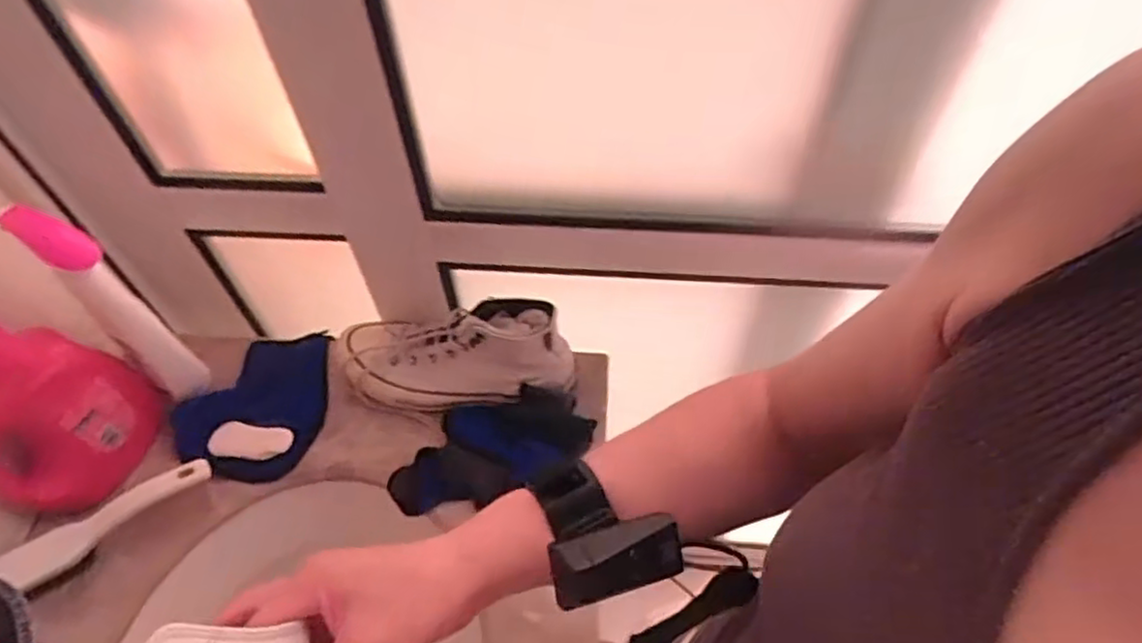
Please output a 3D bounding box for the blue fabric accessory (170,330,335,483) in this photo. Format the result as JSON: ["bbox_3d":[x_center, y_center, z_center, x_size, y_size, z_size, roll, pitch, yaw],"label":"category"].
[{"bbox_3d":[-0.323,0.079,0.733,0.135,0.033,0.185,17,57,13],"label":"blue fabric accessory"}]

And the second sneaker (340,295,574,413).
[{"bbox_3d":[-0.123,0.029,0.700,0.235,0.094,0.089,-7,54,16],"label":"second sneaker"}]

